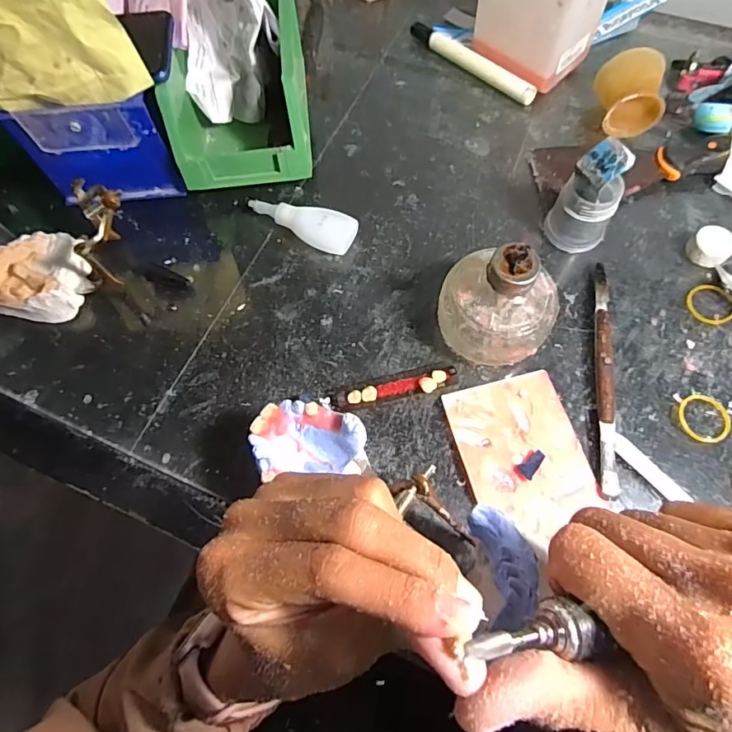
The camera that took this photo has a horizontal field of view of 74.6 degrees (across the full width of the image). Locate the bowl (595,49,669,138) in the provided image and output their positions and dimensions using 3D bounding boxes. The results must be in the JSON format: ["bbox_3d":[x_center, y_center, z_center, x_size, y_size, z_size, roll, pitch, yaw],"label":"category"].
[{"bbox_3d":[0.221,-0.229,0.405,0.045,0.043,0.057,-2,67,1],"label":"bowl"}]

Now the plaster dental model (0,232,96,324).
[{"bbox_3d":[-0.248,-0.072,0.365,0.069,0.028,0.070,-1,67,1],"label":"plaster dental model"}]

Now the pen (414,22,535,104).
[{"bbox_3d":[0.098,-0.286,0.452,0.145,0.017,0.016,41,74,17],"label":"pen"}]

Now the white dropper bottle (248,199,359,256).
[{"bbox_3d":[-0.051,-0.111,0.380,0.085,0.020,0.034,20,69,10],"label":"white dropper bottle"}]

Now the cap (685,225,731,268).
[{"bbox_3d":[0.259,-0.089,0.361,0.028,0.017,0.029,-1,67,1],"label":"cap"}]

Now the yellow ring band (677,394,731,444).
[{"bbox_3d":[0.223,0.034,0.316,0.032,0.004,0.033,-1,67,1],"label":"yellow ring band"}]

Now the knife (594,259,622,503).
[{"bbox_3d":[0.164,0.003,0.329,0.013,0.010,0.169,7,67,5],"label":"knife"}]

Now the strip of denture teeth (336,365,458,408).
[{"bbox_3d":[0.021,0.014,0.328,0.082,0.012,0.017,-13,67,-4],"label":"strip of denture teeth"}]

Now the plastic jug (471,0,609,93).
[{"bbox_3d":[0.148,-0.310,0.406,0.089,0.118,0.063,42,74,17],"label":"plastic jug"}]

